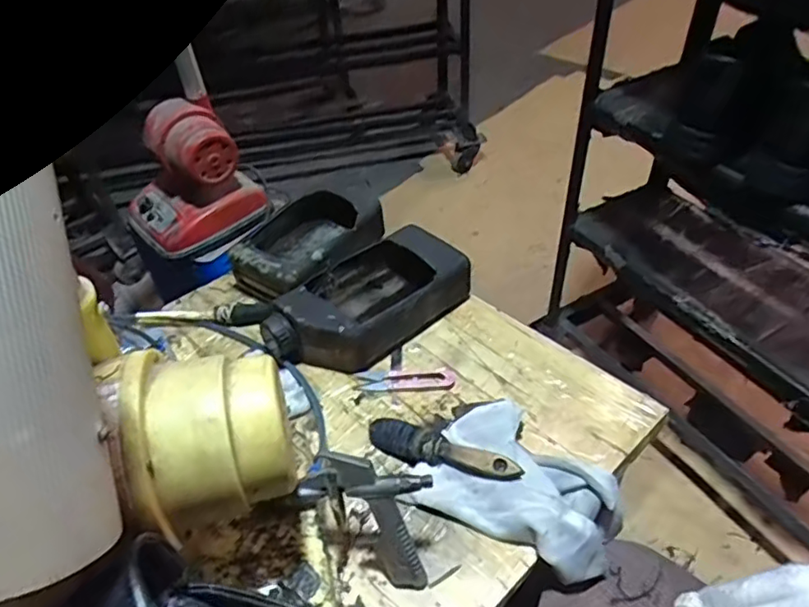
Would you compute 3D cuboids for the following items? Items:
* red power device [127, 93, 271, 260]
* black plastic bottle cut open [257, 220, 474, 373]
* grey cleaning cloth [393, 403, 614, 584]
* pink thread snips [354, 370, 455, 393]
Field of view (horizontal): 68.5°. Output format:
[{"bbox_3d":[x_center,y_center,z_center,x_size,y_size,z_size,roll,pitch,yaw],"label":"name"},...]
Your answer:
[{"bbox_3d":[-0.381,-0.228,1.045,0.214,0.204,0.166,-33,51,-28],"label":"red power device"},{"bbox_3d":[-0.048,-0.006,0.668,0.221,0.064,0.128,-34,51,-29],"label":"black plastic bottle cut open"},{"bbox_3d":[0.102,0.158,0.521,0.170,0.058,0.125,20,48,23],"label":"grey cleaning cloth"},{"bbox_3d":[0.000,0.079,0.611,0.100,0.007,0.030,2,44,6],"label":"pink thread snips"}]

